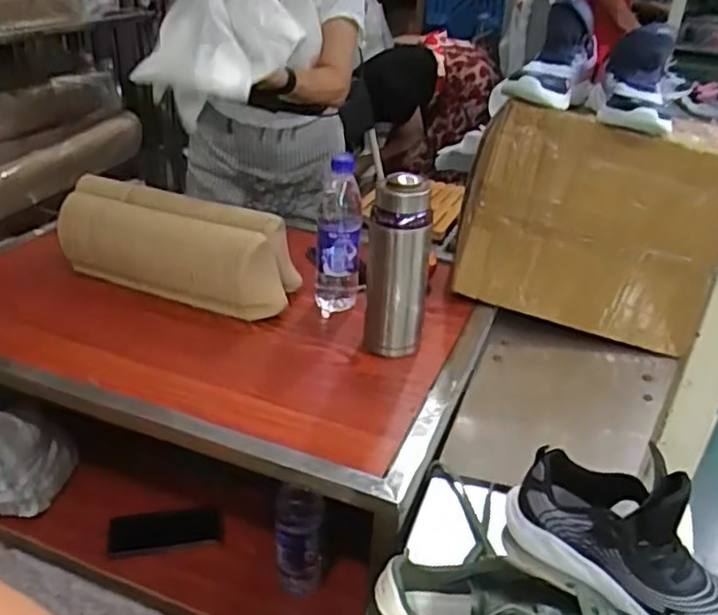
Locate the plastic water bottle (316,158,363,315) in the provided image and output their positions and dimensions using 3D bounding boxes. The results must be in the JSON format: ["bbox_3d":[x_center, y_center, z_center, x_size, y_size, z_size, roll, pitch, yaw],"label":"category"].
[{"bbox_3d":[-0.027,-0.101,0.969,0.066,0.229,0.056,2,29,-2],"label":"plastic water bottle"}]

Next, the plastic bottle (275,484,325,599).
[{"bbox_3d":[-0.081,0.313,0.915,0.064,0.167,0.077,0,30,-5],"label":"plastic bottle"}]

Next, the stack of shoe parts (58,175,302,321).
[{"bbox_3d":[-0.289,-0.092,1.028,0.402,0.137,0.108,14,31,18],"label":"stack of shoe parts"}]

